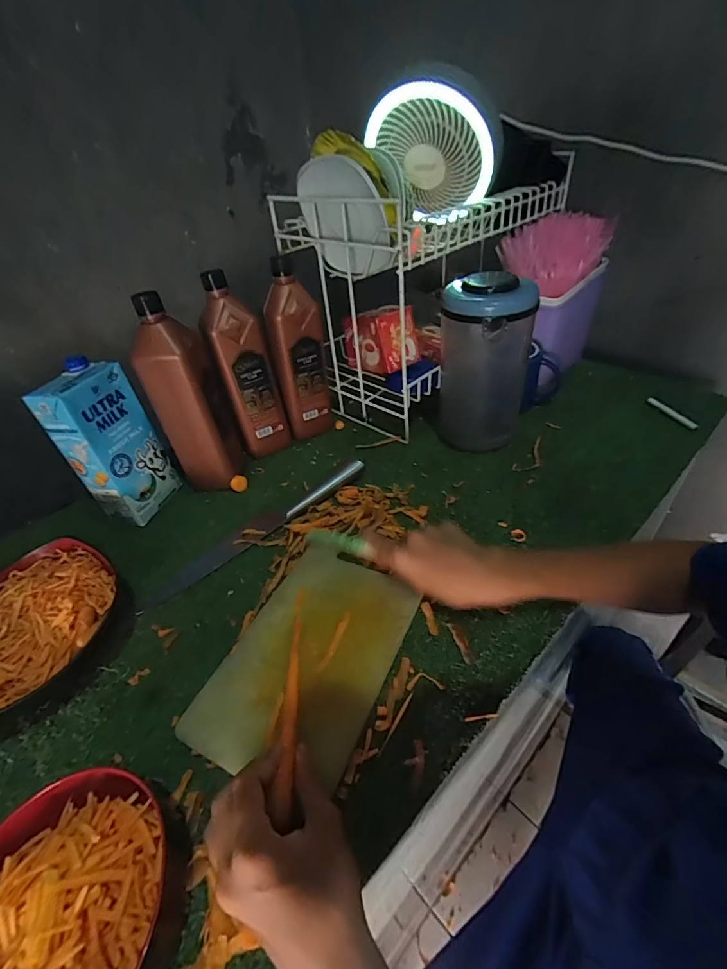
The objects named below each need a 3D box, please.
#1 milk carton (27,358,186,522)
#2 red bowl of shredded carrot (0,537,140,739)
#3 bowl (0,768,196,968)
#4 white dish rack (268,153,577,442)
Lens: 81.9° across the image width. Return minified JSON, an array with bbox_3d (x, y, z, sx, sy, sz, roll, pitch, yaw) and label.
[{"bbox_3d":[-0.321,-0.049,0.545,0.067,0.202,0.095,5,40,14],"label":"milk carton"},{"bbox_3d":[-0.333,0.148,0.421,0.174,0.063,0.165,-4,39,3],"label":"red bowl of shredded carrot"},{"bbox_3d":[-0.181,0.264,0.254,0.133,0.065,0.135,-4,39,3],"label":"bowl"},{"bbox_3d":[0.111,-0.326,0.725,0.411,0.323,0.247,-32,45,-28],"label":"white dish rack"}]

